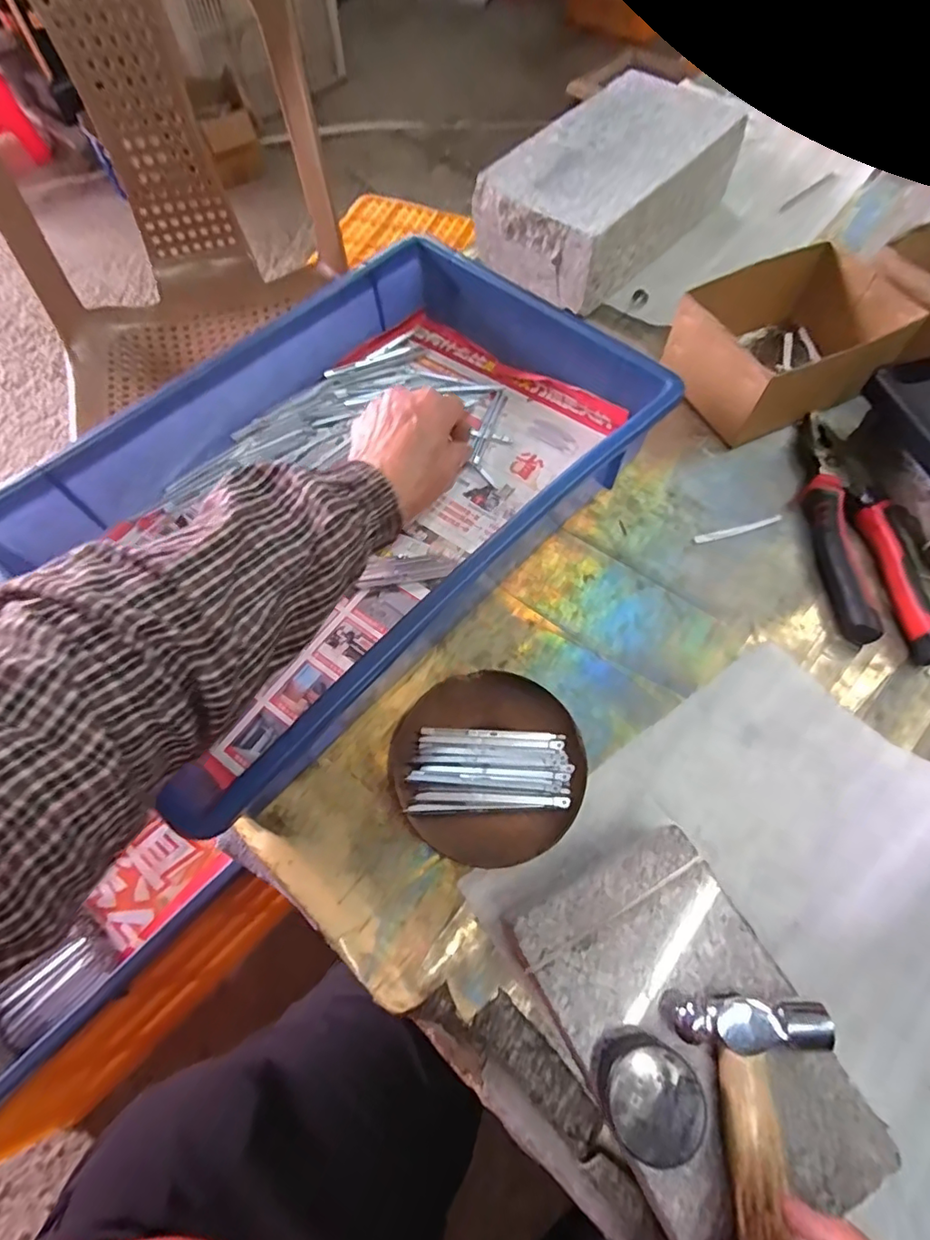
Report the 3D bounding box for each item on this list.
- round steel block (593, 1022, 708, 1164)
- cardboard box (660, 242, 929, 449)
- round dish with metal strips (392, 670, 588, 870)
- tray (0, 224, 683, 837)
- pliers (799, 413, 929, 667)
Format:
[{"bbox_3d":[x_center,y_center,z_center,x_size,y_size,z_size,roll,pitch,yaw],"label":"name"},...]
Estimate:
[{"bbox_3d":[0.073,0.192,0.227,0.039,0.022,0.036,-1,65,1],"label":"round steel block"},{"bbox_3d":[0.275,-0.232,0.474,0.179,0.081,0.113,-24,66,-9],"label":"cardboard box"},{"bbox_3d":[0.015,0.089,0.349,0.113,0.017,0.112,-1,65,1],"label":"round dish with metal strips"},{"bbox_3d":[-0.083,-0.101,0.413,0.279,0.079,0.411,41,70,19],"label":"tray"},{"bbox_3d":[0.293,-0.064,0.415,0.071,0.028,0.203,-1,65,1],"label":"pliers"}]

